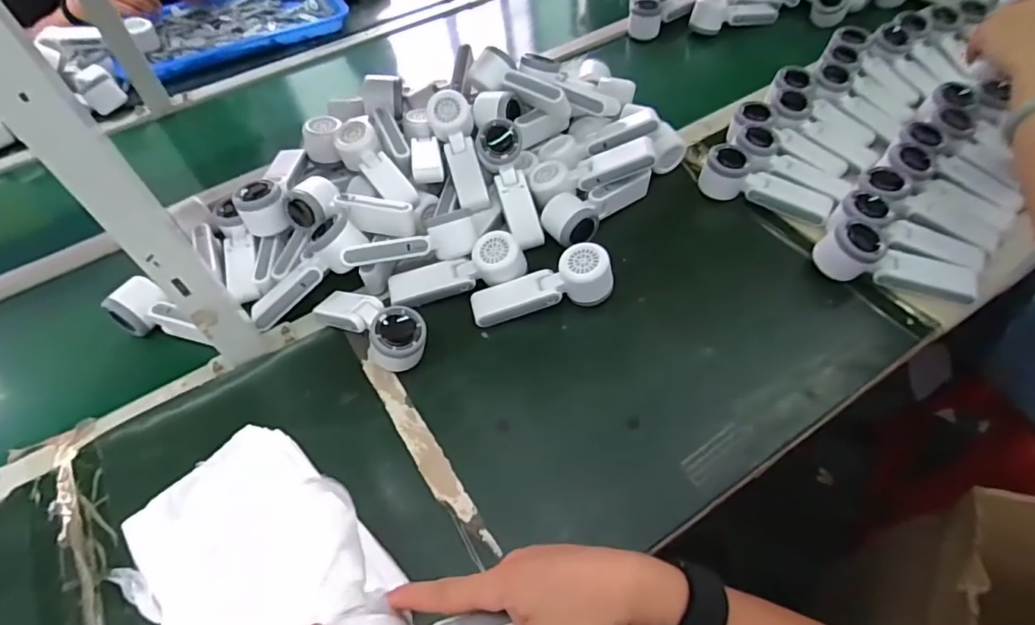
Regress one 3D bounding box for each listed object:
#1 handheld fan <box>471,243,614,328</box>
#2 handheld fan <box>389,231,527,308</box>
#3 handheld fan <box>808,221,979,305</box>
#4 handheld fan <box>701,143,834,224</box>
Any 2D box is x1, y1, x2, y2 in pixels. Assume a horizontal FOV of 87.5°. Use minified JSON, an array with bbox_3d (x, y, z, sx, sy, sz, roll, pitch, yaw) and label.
[{"bbox_3d":[0.030,-0.027,0.639,0.167,0.049,0.059,-18,54,8],"label":"handheld fan"},{"bbox_3d":[-0.073,-0.052,0.641,0.160,0.038,0.056,-16,55,-8],"label":"handheld fan"},{"bbox_3d":[0.430,-0.057,0.616,0.150,0.076,0.065,18,56,-1],"label":"handheld fan"},{"bbox_3d":[0.325,-0.159,0.712,0.166,0.065,0.062,38,64,26],"label":"handheld fan"}]

